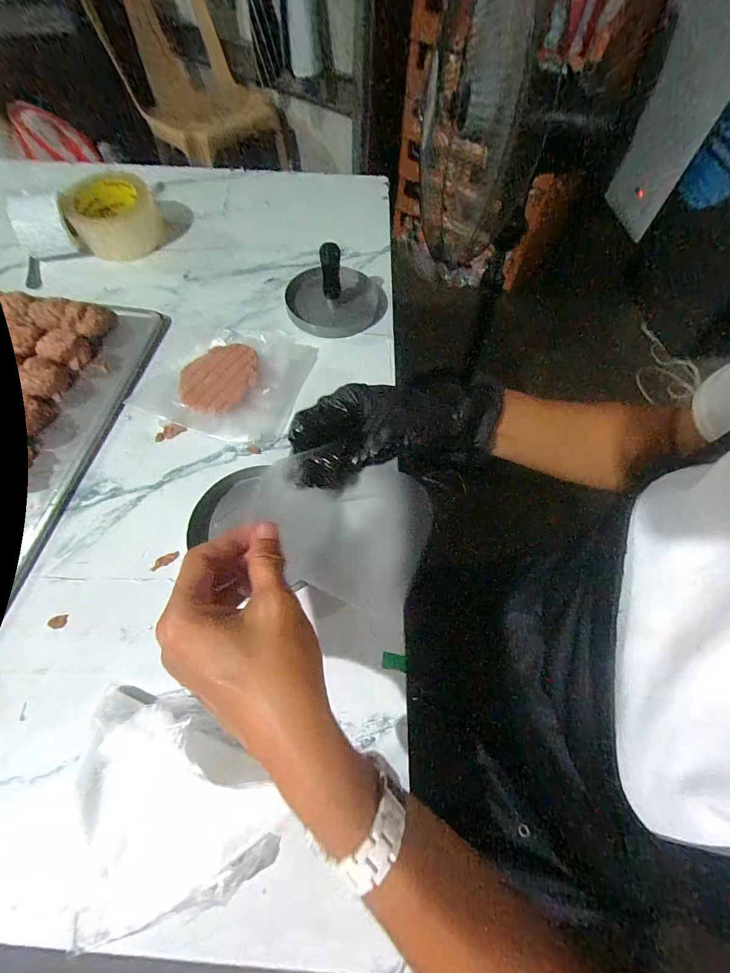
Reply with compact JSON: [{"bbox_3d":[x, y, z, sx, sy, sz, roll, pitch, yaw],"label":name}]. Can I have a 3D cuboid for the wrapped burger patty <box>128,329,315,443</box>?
[{"bbox_3d":[-0.147,-0.119,0.412,0.159,0.023,0.155,14,63,4],"label":"wrapped burger patty"}]

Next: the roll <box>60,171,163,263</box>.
[{"bbox_3d":[-0.317,-0.350,0.504,0.095,0.051,0.091,-7,64,-6],"label":"roll"}]

